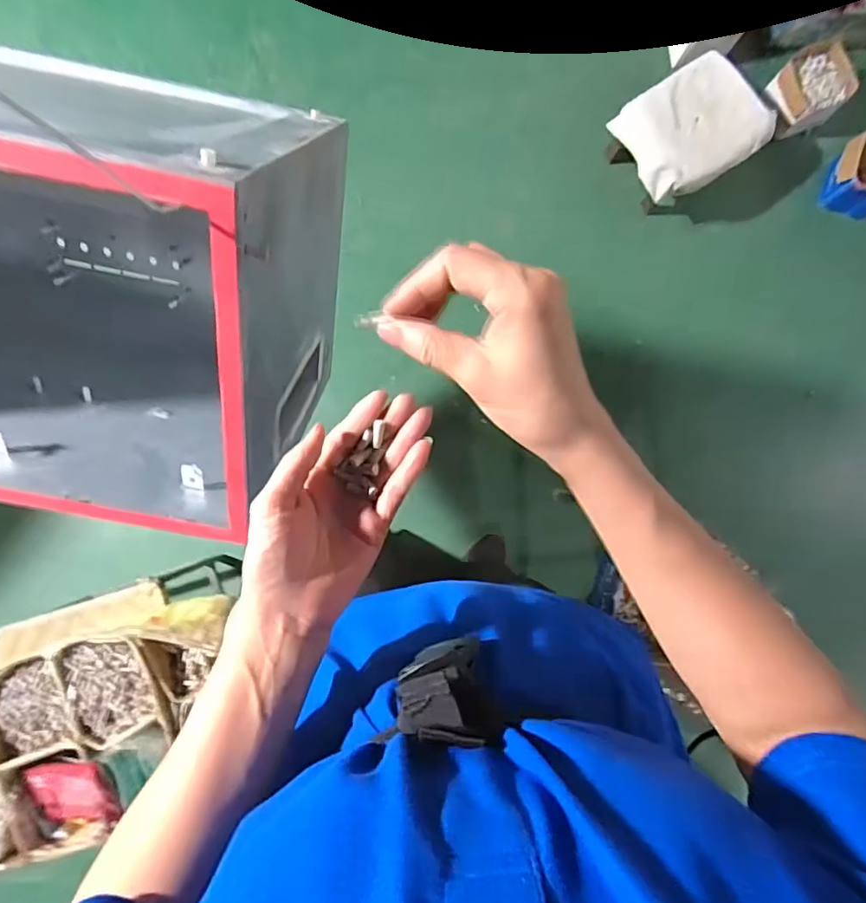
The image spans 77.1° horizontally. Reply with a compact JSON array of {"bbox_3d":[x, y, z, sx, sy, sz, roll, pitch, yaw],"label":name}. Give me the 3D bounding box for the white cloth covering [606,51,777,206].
[{"bbox_3d":[0.569,-0.711,1.191,0.287,0.086,0.249,-35,88,-3],"label":"white cloth covering"}]

